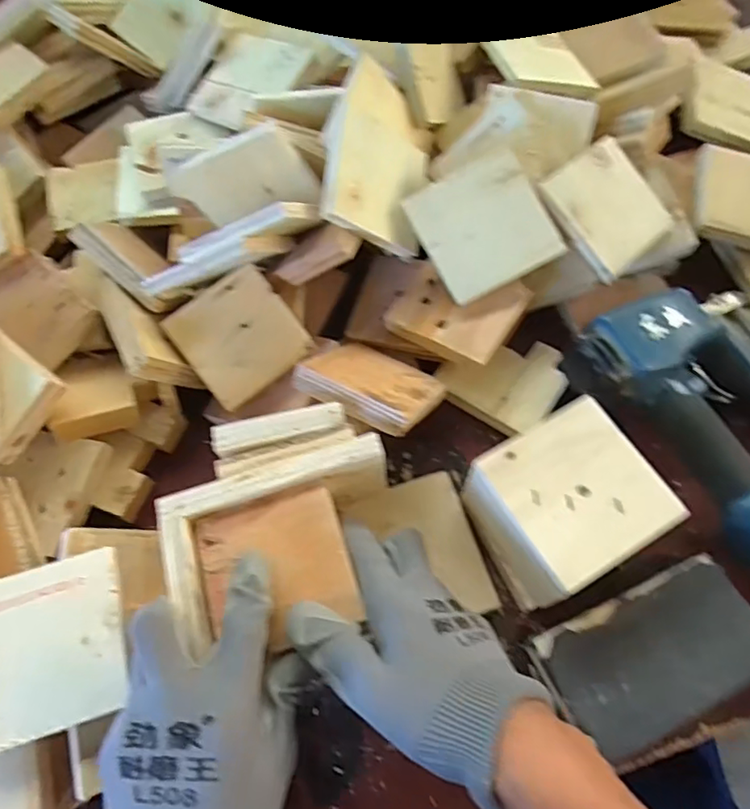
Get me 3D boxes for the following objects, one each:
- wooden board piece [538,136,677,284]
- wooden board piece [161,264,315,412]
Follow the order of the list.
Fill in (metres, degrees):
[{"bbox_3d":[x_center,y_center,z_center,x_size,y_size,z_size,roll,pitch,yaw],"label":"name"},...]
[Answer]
[{"bbox_3d":[0.187,-0.158,0.451,0.101,0.009,0.094,-39,98,-19],"label":"wooden board piece"},{"bbox_3d":[-0.103,-0.053,0.433,0.083,0.014,0.087,-37,83,-11],"label":"wooden board piece"}]

